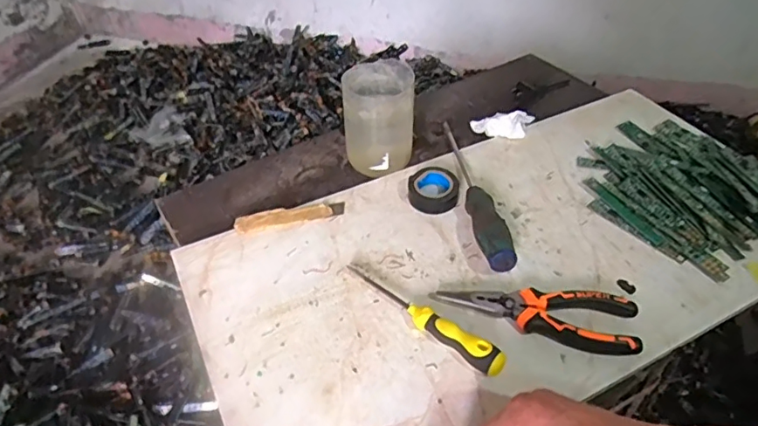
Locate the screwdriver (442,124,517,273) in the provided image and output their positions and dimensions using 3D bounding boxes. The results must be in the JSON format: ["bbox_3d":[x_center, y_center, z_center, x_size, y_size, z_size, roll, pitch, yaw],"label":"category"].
[{"bbox_3d":[0.098,-0.031,0.553,0.030,0.028,0.233,-4,43,-3],"label":"screwdriver"}]

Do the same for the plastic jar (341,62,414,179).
[{"bbox_3d":[0.000,-0.102,0.579,0.073,0.098,0.073,-1,43,1],"label":"plastic jar"}]

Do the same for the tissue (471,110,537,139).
[{"bbox_3d":[0.145,-0.106,0.634,0.071,0.024,0.035,10,45,12],"label":"tissue"}]

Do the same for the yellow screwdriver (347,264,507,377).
[{"bbox_3d":[0.032,0.084,0.445,0.160,0.020,0.019,30,51,28],"label":"yellow screwdriver"}]

